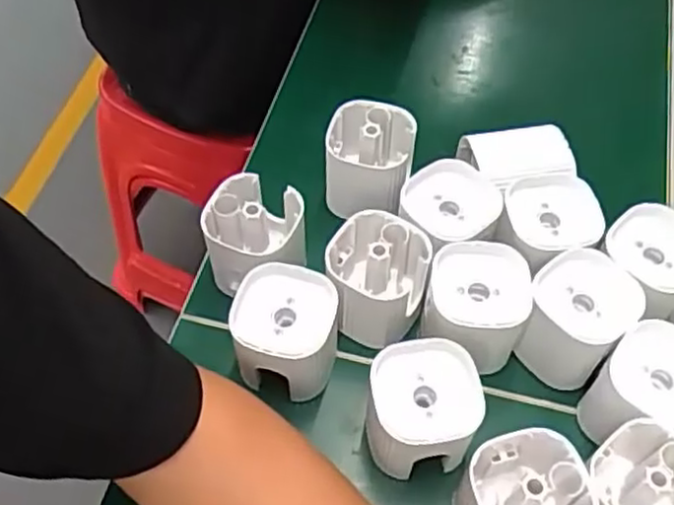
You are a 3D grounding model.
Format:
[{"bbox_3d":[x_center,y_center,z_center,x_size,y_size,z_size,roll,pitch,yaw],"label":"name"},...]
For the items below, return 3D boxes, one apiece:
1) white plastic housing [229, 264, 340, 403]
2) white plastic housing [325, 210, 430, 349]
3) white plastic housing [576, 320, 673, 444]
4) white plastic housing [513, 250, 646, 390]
[{"bbox_3d":[-0.029,0.049,0.410,0.057,0.067,0.057,3,56,0],"label":"white plastic housing"},{"bbox_3d":[0.023,0.016,0.428,0.056,0.065,0.059,1,56,-1],"label":"white plastic housing"},{"bbox_3d":[0.167,0.077,0.384,0.056,0.062,0.053,1,56,-1],"label":"white plastic housing"},{"bbox_3d":[0.135,0.039,0.413,0.054,0.061,0.056,33,61,19],"label":"white plastic housing"}]

